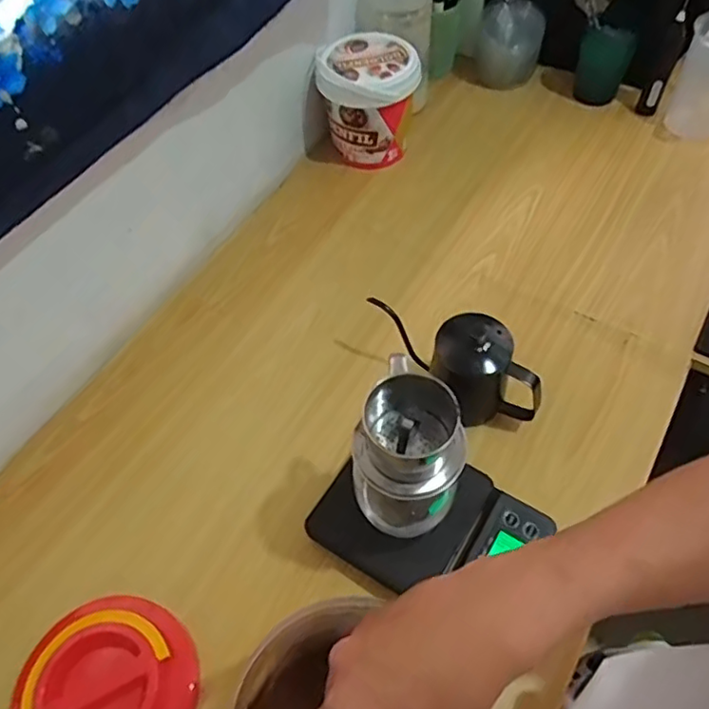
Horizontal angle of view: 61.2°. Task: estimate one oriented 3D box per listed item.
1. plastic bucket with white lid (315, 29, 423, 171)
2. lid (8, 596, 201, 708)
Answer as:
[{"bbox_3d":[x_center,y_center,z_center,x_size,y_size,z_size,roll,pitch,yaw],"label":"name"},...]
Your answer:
[{"bbox_3d":[0.019,-0.332,0.796,0.121,0.134,0.121,-2,56,2],"label":"plastic bucket with white lid"},{"bbox_3d":[-0.197,0.270,0.478,0.131,0.044,0.133,-2,56,2],"label":"lid"}]

